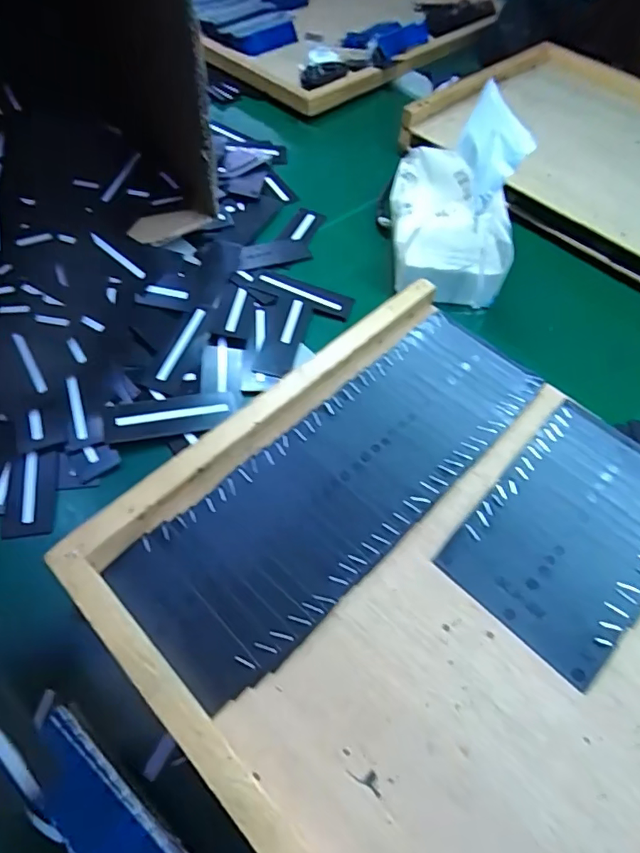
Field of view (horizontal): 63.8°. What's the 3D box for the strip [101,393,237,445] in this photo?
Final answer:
[{"bbox_3d":[-0.107,-0.007,0.368,0.090,0.004,0.028,-9,69,-17],"label":"strip"}]

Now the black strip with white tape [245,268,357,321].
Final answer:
[{"bbox_3d":[-0.018,-0.118,0.454,0.096,0.005,0.029,19,57,4],"label":"black strip with white tape"}]

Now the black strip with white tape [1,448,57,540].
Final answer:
[{"bbox_3d":[-0.189,0.044,0.336,0.030,0.005,0.057,-5,68,-5],"label":"black strip with white tape"}]

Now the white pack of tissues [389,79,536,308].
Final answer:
[{"bbox_3d":[0.116,-0.203,0.448,0.097,0.132,0.142,6,57,0],"label":"white pack of tissues"}]

